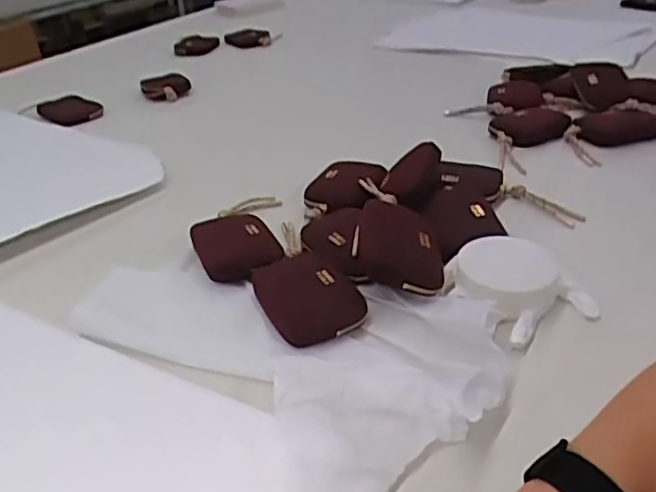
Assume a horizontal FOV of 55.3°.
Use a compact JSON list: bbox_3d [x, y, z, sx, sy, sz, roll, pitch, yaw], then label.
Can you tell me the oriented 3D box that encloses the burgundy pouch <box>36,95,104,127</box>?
[{"bbox_3d":[-0.492,-0.259,1.197,0.120,0.020,0.089,25,41,37],"label":"burgundy pouch"}]

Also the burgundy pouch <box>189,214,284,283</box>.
[{"bbox_3d":[-0.103,-0.004,0.689,0.082,0.018,0.120,-16,34,-20],"label":"burgundy pouch"}]

